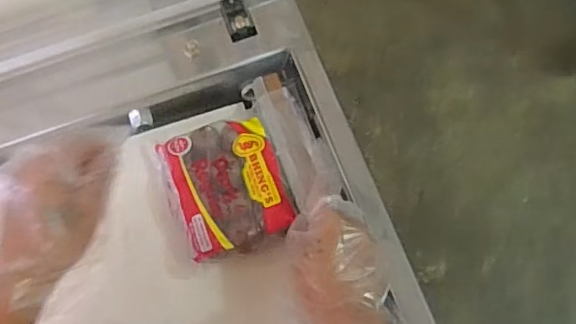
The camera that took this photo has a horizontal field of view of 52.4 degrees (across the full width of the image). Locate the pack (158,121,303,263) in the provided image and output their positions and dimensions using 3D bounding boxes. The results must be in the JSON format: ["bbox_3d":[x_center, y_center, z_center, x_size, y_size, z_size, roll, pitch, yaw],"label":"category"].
[{"bbox_3d":[-0.057,0.020,0.541,0.099,0.022,0.124,-20,73,-6],"label":"pack"}]

